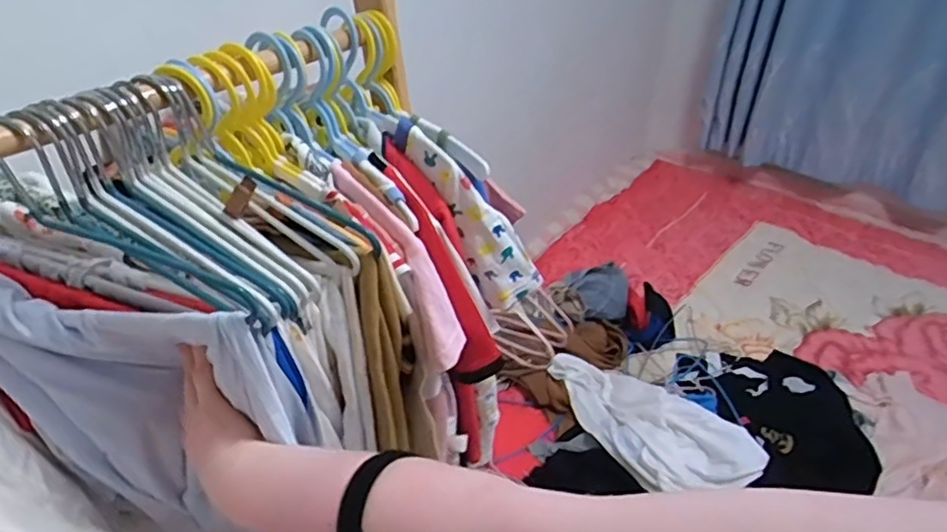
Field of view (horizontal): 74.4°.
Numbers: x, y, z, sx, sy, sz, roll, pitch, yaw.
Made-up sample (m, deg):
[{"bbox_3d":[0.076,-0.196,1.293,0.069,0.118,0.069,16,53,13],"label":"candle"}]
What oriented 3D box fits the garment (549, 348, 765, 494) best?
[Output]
[{"bbox_3d":[0.325,0.304,1.247,0.212,0.075,0.460,-19,25,-29],"label":"garment"}]

